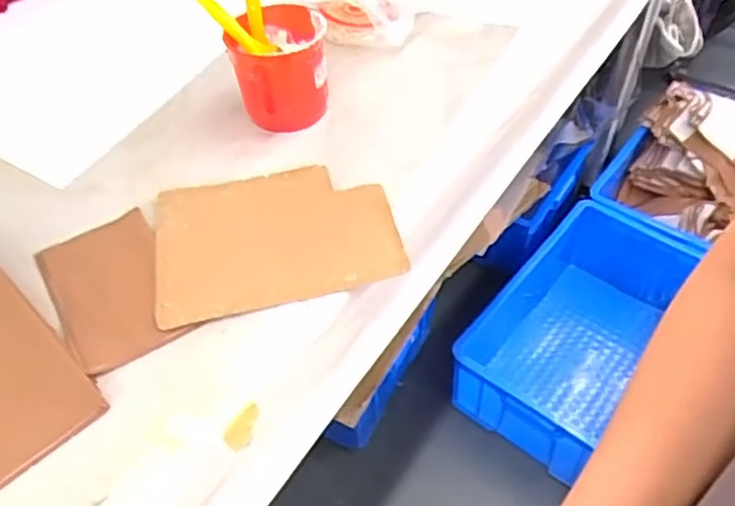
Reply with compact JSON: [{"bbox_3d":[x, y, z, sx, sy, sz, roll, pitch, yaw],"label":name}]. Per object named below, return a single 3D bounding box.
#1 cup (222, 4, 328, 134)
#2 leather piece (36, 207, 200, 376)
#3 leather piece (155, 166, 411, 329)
[{"bbox_3d":[-0.105,-0.225,0.800,0.114,0.106,0.136,-14,50,-8],"label":"cup"},{"bbox_3d":[-0.253,0.033,0.659,0.112,0.008,0.189,-27,50,-17],"label":"leather piece"},{"bbox_3d":[-0.097,-0.022,0.690,0.240,0.008,0.190,-12,46,-5],"label":"leather piece"}]

